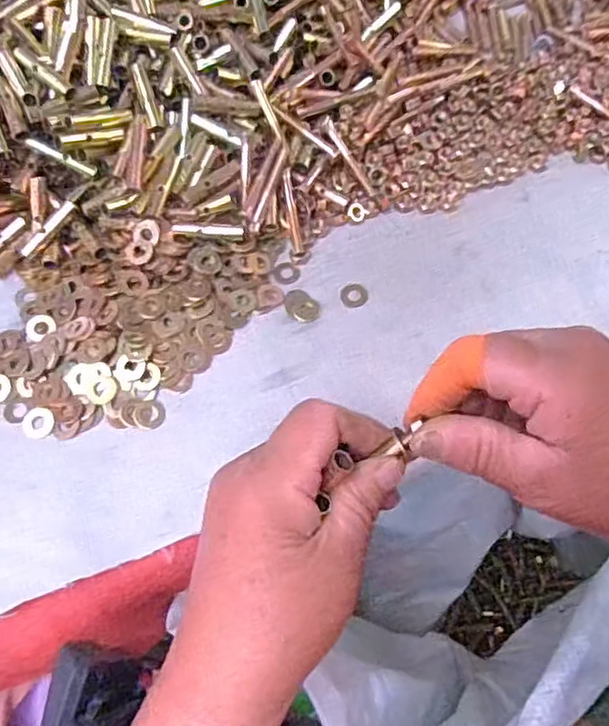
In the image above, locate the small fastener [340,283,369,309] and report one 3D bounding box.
[{"bbox_3d":[0.031,-0.042,0.373,0.016,0.004,0.017,0,68,0],"label":"small fastener"}]

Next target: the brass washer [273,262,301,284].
[{"bbox_3d":[-0.011,-0.057,0.383,0.017,0.004,0.016,0,68,0],"label":"brass washer"}]

